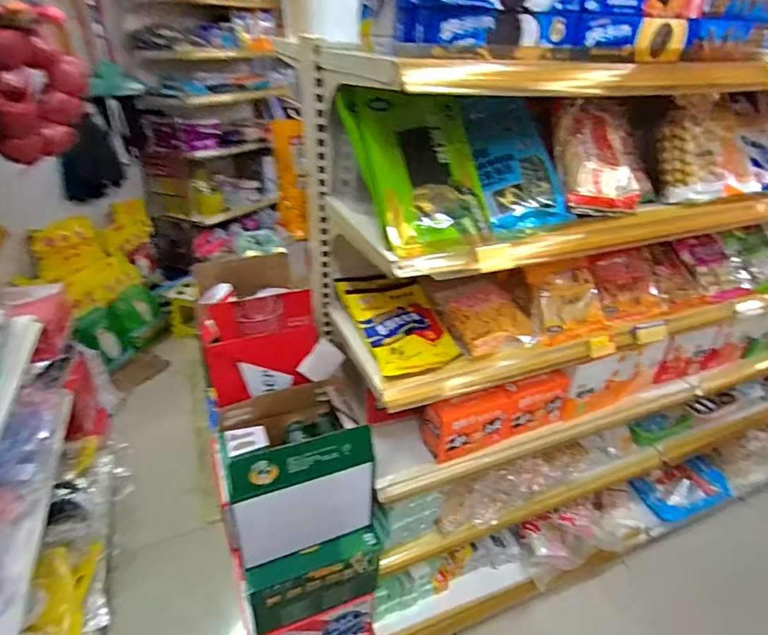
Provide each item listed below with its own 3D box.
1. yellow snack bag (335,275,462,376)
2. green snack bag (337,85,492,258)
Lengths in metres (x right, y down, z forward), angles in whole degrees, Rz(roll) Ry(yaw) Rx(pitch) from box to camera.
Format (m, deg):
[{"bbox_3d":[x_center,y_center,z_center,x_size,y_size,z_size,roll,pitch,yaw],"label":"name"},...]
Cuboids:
[{"bbox_3d":[0.018,-0.002,0.959,0.156,0.062,0.302,-12,34,-21],"label":"yellow snack bag"},{"bbox_3d":[0.056,-0.234,0.736,0.177,0.279,0.062,-11,-6,-13],"label":"green snack bag"}]

